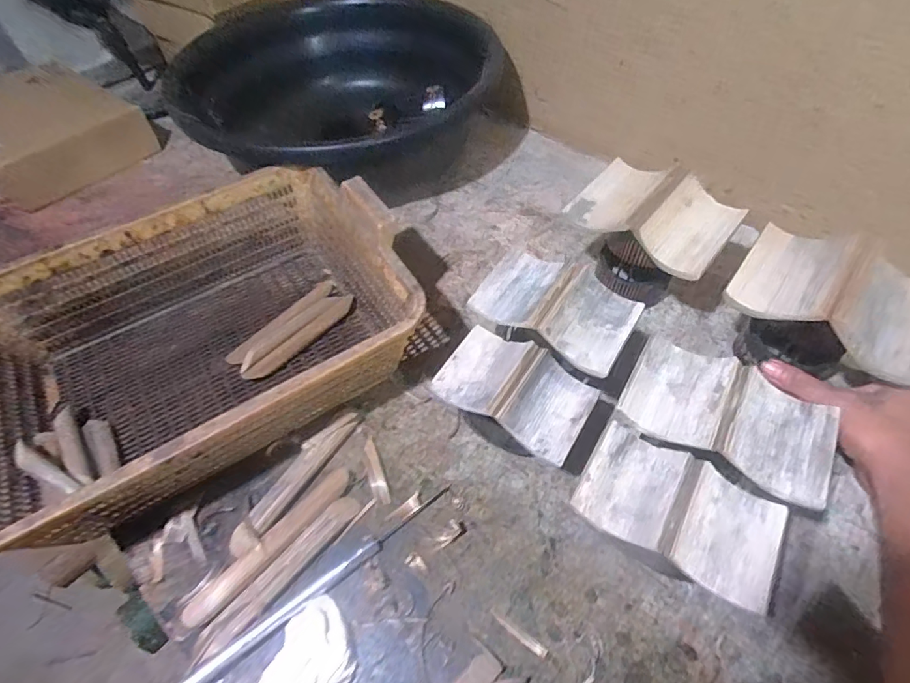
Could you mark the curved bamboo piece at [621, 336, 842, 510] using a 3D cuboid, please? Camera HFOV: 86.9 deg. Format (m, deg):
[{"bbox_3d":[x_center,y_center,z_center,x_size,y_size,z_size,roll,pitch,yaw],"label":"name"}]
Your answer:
[{"bbox_3d":[0.195,0.050,0.346,0.135,0.018,0.084,25,57,19],"label":"curved bamboo piece"}]

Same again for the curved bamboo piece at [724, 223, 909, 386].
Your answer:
[{"bbox_3d":[0.330,-0.046,0.413,0.148,0.034,0.125,33,60,23],"label":"curved bamboo piece"}]

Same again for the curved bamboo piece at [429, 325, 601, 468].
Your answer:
[{"bbox_3d":[0.052,0.042,0.418,0.126,0.024,0.082,25,57,19],"label":"curved bamboo piece"}]

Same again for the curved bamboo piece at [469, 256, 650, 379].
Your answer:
[{"bbox_3d":[0.085,-0.031,0.409,0.128,0.019,0.088,28,58,20],"label":"curved bamboo piece"}]

